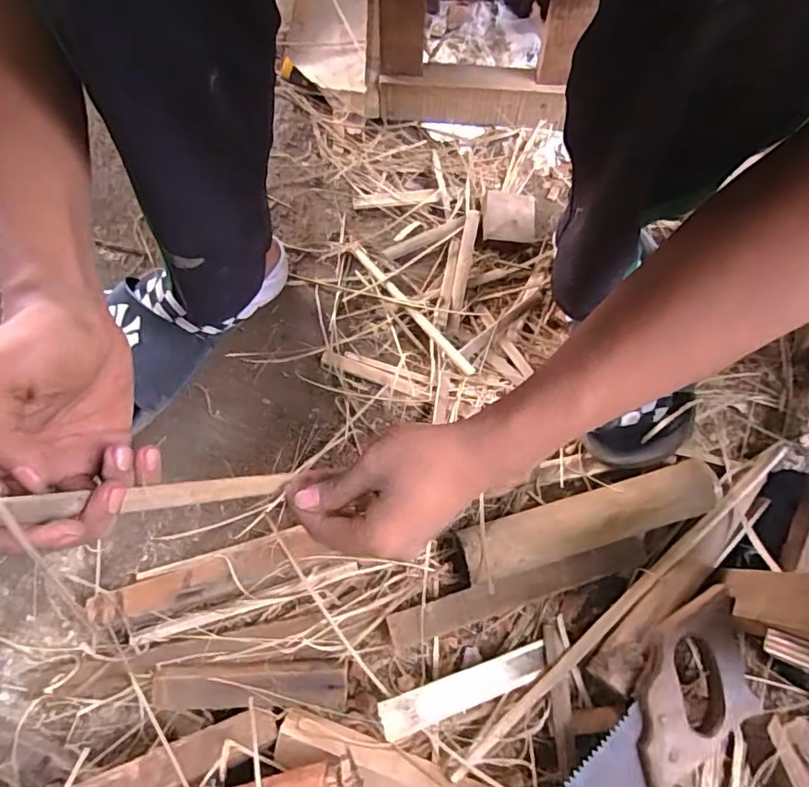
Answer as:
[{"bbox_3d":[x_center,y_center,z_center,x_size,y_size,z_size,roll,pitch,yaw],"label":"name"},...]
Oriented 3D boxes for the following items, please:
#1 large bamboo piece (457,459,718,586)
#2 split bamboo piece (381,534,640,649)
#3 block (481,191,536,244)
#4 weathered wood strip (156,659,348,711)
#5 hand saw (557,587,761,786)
[{"bbox_3d":[0.165,0.115,0.477,0.232,0.047,0.049,-16,71,-6],"label":"large bamboo piece"},{"bbox_3d":[0.106,0.179,0.479,0.248,0.023,0.027,-15,71,-8],"label":"split bamboo piece"},{"bbox_3d":[0.125,-0.212,0.625,0.063,0.013,0.058,2,90,-6],"label":"block"},{"bbox_3d":[-0.129,0.246,0.440,0.156,0.030,0.038,1,70,-2],"label":"weathered wood strip"},{"bbox_3d":[0.128,0.319,0.389,0.408,0.017,0.080,-38,76,-15],"label":"hand saw"}]

